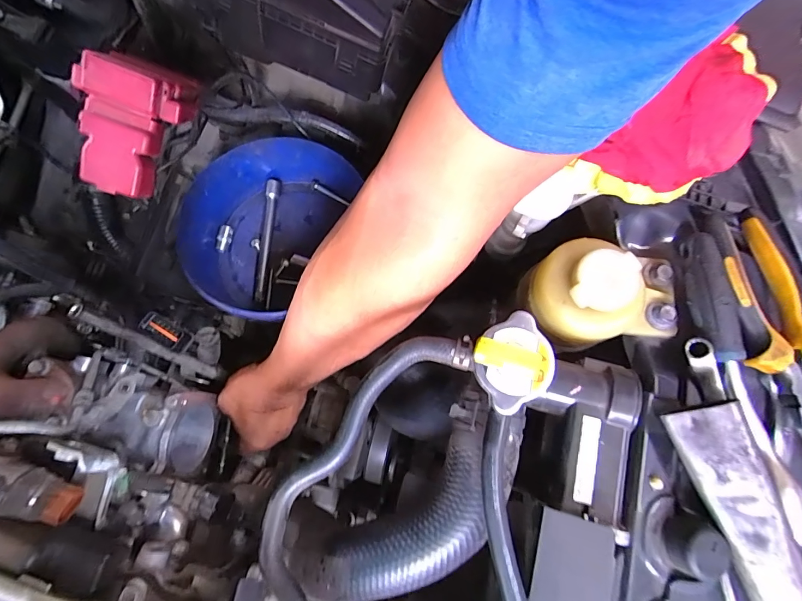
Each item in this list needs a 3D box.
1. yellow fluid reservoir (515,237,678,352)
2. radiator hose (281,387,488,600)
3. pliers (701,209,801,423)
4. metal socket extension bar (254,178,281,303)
[{"bbox_3d":[0.143,-0.005,0.292,0.100,0.070,0.072,5,75,2],"label":"yellow fluid reservoir"},{"bbox_3d":[-0.002,0.139,0.261,0.162,0.061,0.078,-30,76,-7],"label":"radiator hose"},{"bbox_3d":[0.255,0.015,0.275,0.057,0.028,0.169,-11,75,-2],"label":"pliers"},{"bbox_3d":[-0.162,-0.073,0.480,0.017,0.014,0.150,4,75,2],"label":"metal socket extension bar"}]

